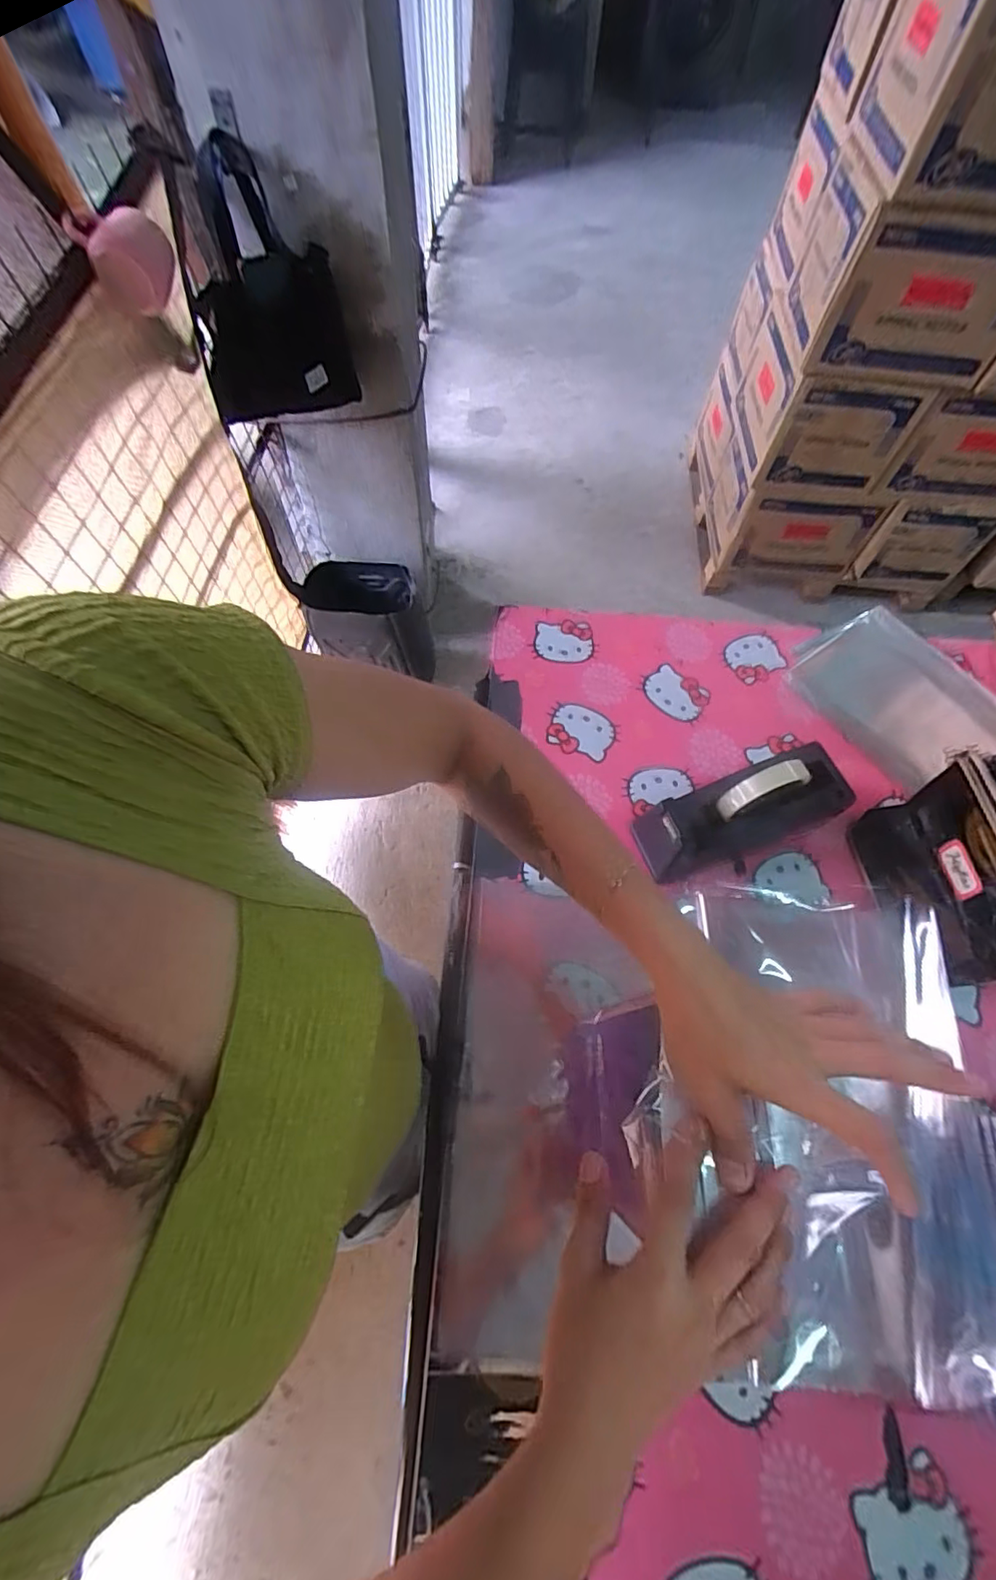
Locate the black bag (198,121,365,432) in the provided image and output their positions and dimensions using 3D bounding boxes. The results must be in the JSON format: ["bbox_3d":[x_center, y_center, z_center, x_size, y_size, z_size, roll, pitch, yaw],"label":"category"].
[{"bbox_3d":[-0.404,-0.833,0.972,0.244,0.352,0.129,7,64,1],"label":"black bag"}]

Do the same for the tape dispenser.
[{"bbox_3d":[0.257,0.032,0.594,0.223,0.124,0.085,-19,66,-11],"label":"tape dispenser"}]

